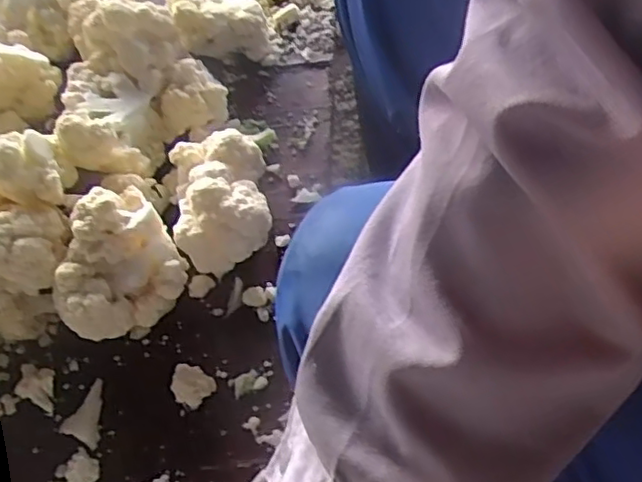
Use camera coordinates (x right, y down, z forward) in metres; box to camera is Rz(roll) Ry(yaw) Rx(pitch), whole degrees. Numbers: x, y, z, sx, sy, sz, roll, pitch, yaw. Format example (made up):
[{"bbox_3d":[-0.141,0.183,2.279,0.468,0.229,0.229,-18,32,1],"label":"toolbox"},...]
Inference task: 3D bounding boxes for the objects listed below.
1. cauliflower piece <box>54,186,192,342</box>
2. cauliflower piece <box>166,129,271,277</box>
[{"bbox_3d":[-0.137,0.016,0.439,0.082,0.077,0.080,-31,61,-10],"label":"cauliflower piece"},{"bbox_3d":[-0.071,-0.029,0.463,0.069,0.065,0.095,-13,59,1],"label":"cauliflower piece"}]

